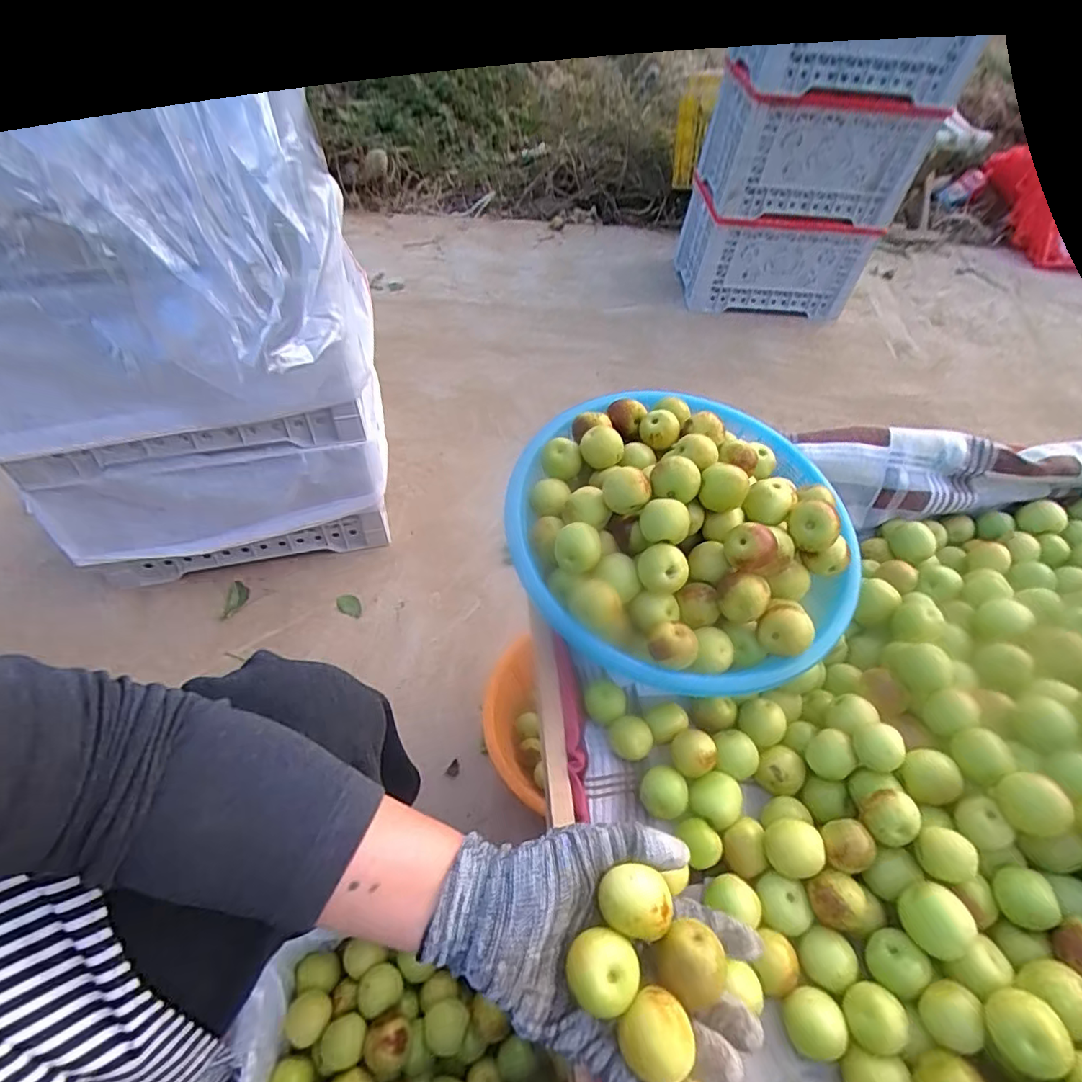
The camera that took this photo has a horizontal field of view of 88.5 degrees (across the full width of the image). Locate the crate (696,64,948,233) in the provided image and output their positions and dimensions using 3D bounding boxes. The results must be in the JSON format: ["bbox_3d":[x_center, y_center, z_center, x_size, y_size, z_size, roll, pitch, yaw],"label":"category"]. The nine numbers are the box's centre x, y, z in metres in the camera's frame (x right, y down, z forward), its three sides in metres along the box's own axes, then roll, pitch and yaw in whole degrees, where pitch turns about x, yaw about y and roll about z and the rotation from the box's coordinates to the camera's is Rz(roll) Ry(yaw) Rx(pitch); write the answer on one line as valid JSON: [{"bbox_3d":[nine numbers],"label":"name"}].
[{"bbox_3d":[0.584,-0.846,1.206,0.403,0.214,0.221,-4,54,-8],"label":"crate"}]

